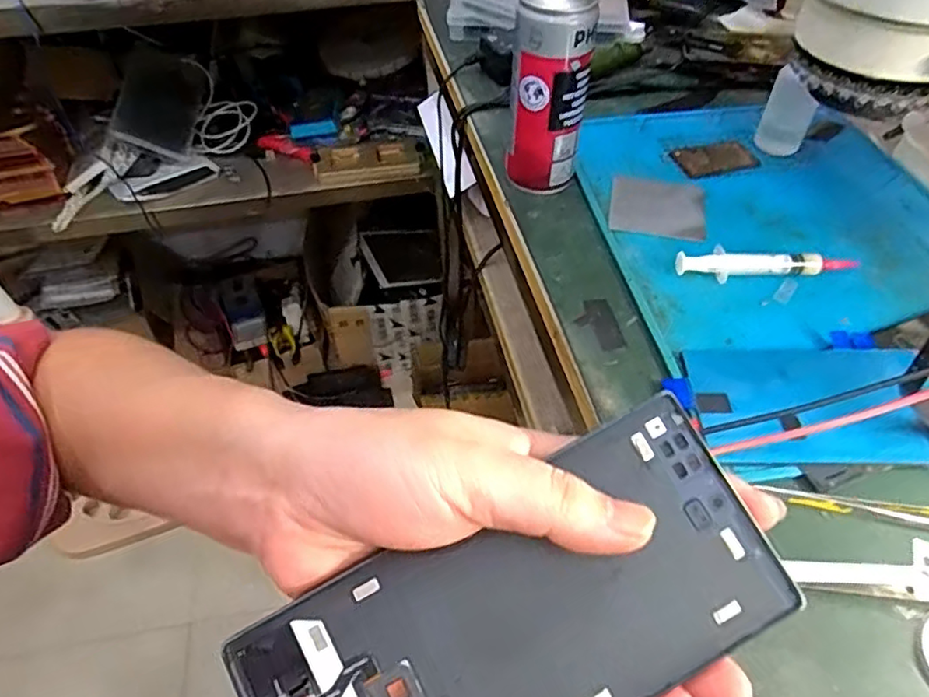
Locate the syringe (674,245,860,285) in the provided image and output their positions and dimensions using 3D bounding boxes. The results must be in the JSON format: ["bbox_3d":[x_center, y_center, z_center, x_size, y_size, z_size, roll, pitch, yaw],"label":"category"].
[{"bbox_3d":[0.194,-0.054,0.391,0.114,0.014,0.018,-3,48,-1],"label":"syringe"}]

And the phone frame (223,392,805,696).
[{"bbox_3d":[0.014,0.086,0.186,0.162,0.004,0.074,-29,77,-4],"label":"phone frame"}]

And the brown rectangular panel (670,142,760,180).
[{"bbox_3d":[0.198,-0.151,0.478,0.061,0.004,0.038,-12,49,-9],"label":"brown rectangular panel"}]

